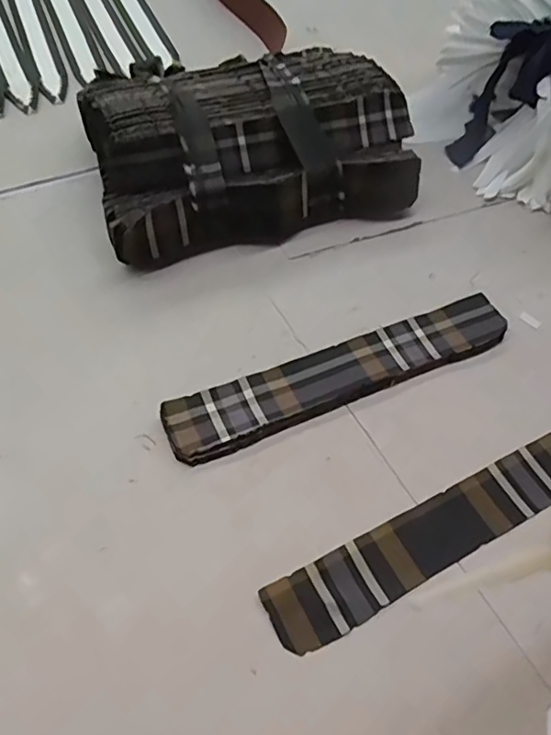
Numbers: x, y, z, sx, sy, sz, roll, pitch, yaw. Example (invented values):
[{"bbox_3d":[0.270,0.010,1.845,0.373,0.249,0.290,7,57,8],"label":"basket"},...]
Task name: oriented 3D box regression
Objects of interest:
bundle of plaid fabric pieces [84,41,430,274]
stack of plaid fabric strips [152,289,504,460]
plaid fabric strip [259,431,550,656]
[{"bbox_3d":[-0.027,-0.209,0.499,0.264,0.073,0.198,-17,58,-14],"label":"bundle of plaid fabric pieces"},{"bbox_3d":[0.052,0.001,0.399,0.260,0.012,0.045,-20,59,-16],"label":"stack of plaid fabric strips"},{"bbox_3d":[0.114,0.093,0.348,0.257,0.007,0.039,-23,60,-18],"label":"plaid fabric strip"}]

